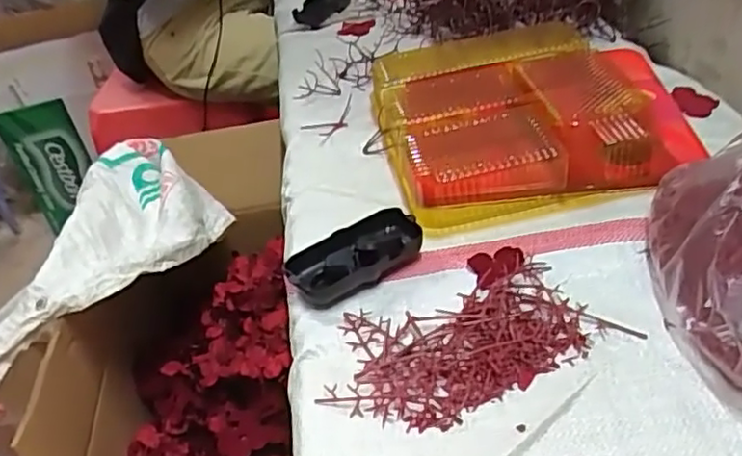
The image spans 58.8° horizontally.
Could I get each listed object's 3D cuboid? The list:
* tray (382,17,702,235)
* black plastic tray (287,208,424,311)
[{"bbox_3d":[0.157,-0.121,0.653,0.288,0.056,0.281,-11,36,-2],"label":"tray"},{"bbox_3d":[-0.012,0.021,0.520,0.107,0.030,0.051,-27,39,-22],"label":"black plastic tray"}]

